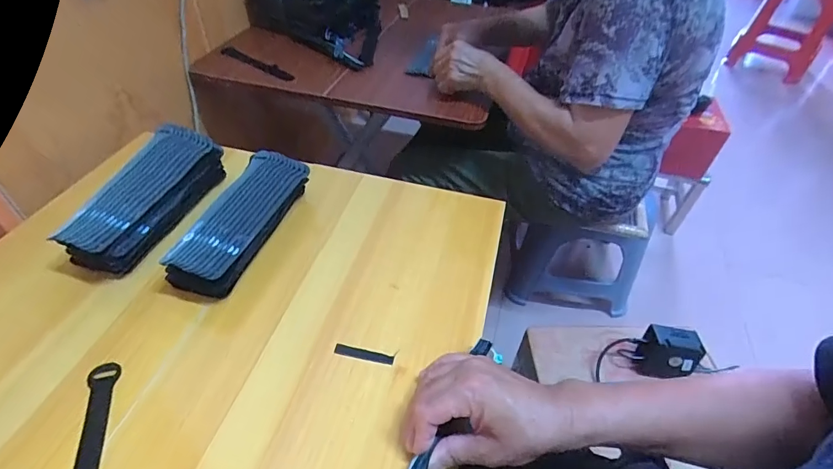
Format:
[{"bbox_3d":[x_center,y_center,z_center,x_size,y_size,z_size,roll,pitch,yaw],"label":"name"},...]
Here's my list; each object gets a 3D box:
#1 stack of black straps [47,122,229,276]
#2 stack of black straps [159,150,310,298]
[{"bbox_3d":[-0.326,-0.044,0.532,0.080,0.073,0.207,14,46,10],"label":"stack of black straps"},{"bbox_3d":[-0.205,-0.015,0.522,0.075,0.054,0.202,14,46,11],"label":"stack of black straps"}]

